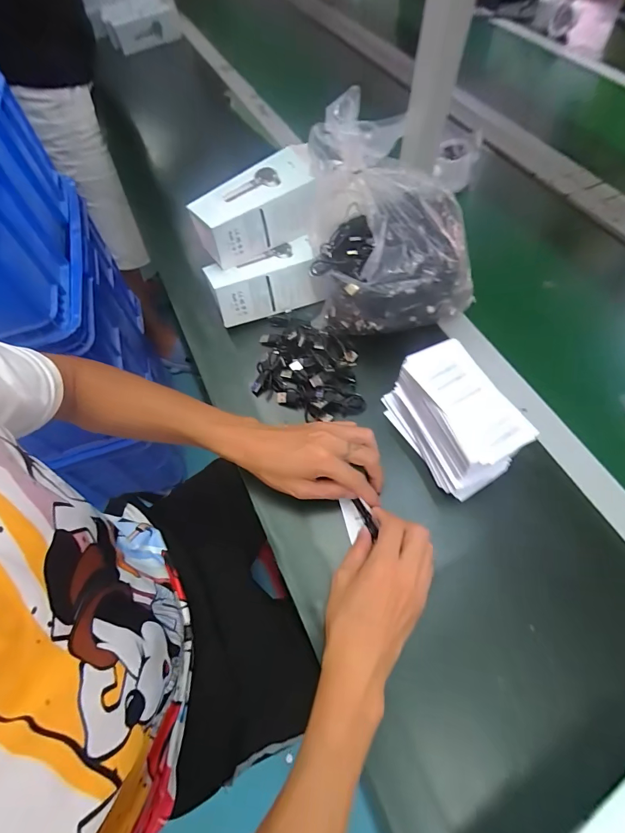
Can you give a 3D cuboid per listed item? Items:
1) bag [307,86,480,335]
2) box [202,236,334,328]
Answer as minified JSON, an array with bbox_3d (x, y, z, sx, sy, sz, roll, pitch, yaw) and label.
[{"bbox_3d":[0.094,-0.208,0.429,0.191,0.194,0.162,-11,60,-4],"label":"bag"},{"bbox_3d":[-0.057,-0.179,0.508,0.151,0.057,0.070,-20,61,-9],"label":"box"}]

